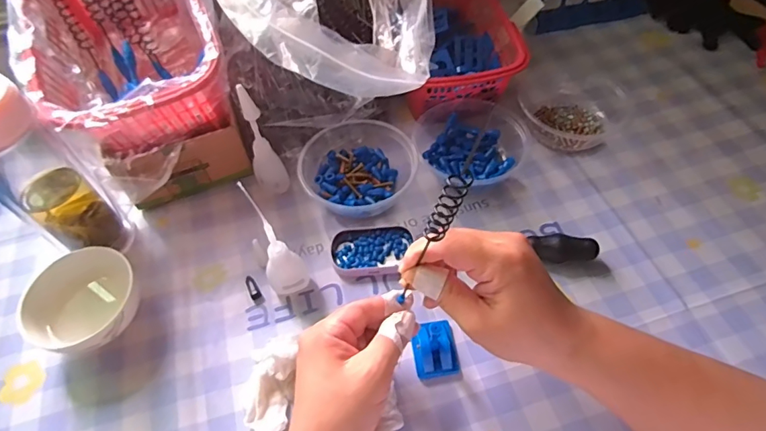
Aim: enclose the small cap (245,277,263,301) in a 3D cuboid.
[{"bbox_3d":[-0.120,0.066,0.425,0.009,0.009,0.025,-26,60,-14],"label":"small cap"}]

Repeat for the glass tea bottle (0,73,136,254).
[{"bbox_3d":[-0.288,-0.030,0.393,0.064,0.184,0.056,-40,63,-22],"label":"glass tea bottle"}]

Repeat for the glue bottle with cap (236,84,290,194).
[{"bbox_3d":[-0.117,-0.066,0.443,0.030,0.124,0.029,-22,57,-12],"label":"glue bottle with cap"}]

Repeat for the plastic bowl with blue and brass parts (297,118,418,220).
[{"bbox_3d":[-0.031,-0.054,0.470,0.108,0.045,0.111,-1,55,1],"label":"plastic bowl with blue and brass parts"}]

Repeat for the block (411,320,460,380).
[{"bbox_3d":[0.042,0.109,0.372,0.034,0.021,0.038,-10,55,-4],"label":"block"}]

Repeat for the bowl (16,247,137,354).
[{"bbox_3d":[-0.253,0.075,0.393,0.100,0.047,0.084,35,63,23],"label":"bowl"}]

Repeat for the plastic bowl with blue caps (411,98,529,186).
[{"bbox_3d":[0.096,-0.074,0.481,0.113,0.040,0.113,-1,55,1],"label":"plastic bowl with blue caps"}]

